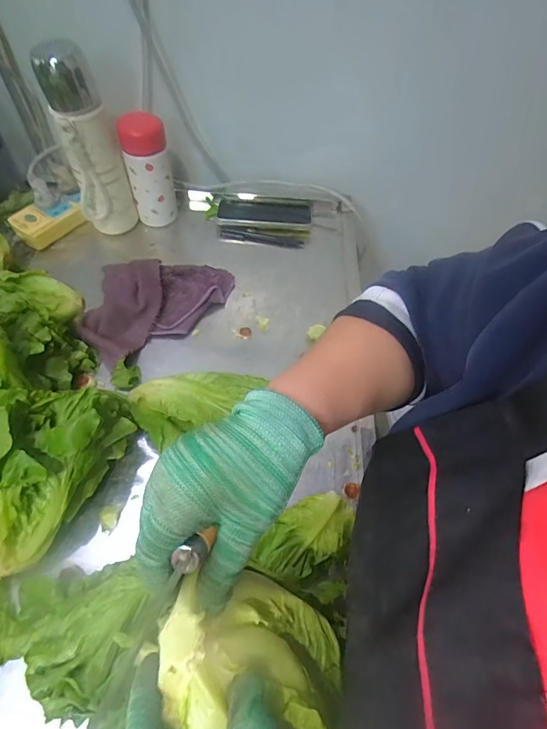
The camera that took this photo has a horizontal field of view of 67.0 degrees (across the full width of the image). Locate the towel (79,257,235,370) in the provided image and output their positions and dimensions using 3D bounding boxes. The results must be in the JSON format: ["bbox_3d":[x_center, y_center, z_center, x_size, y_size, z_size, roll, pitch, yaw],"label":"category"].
[{"bbox_3d":[-0.158,-0.092,0.575,0.218,0.054,0.110,-34,65,-22],"label":"towel"}]

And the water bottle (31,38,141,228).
[{"bbox_3d":[-0.255,-0.299,0.584,0.076,0.242,0.058,-18,60,-14],"label":"water bottle"}]

